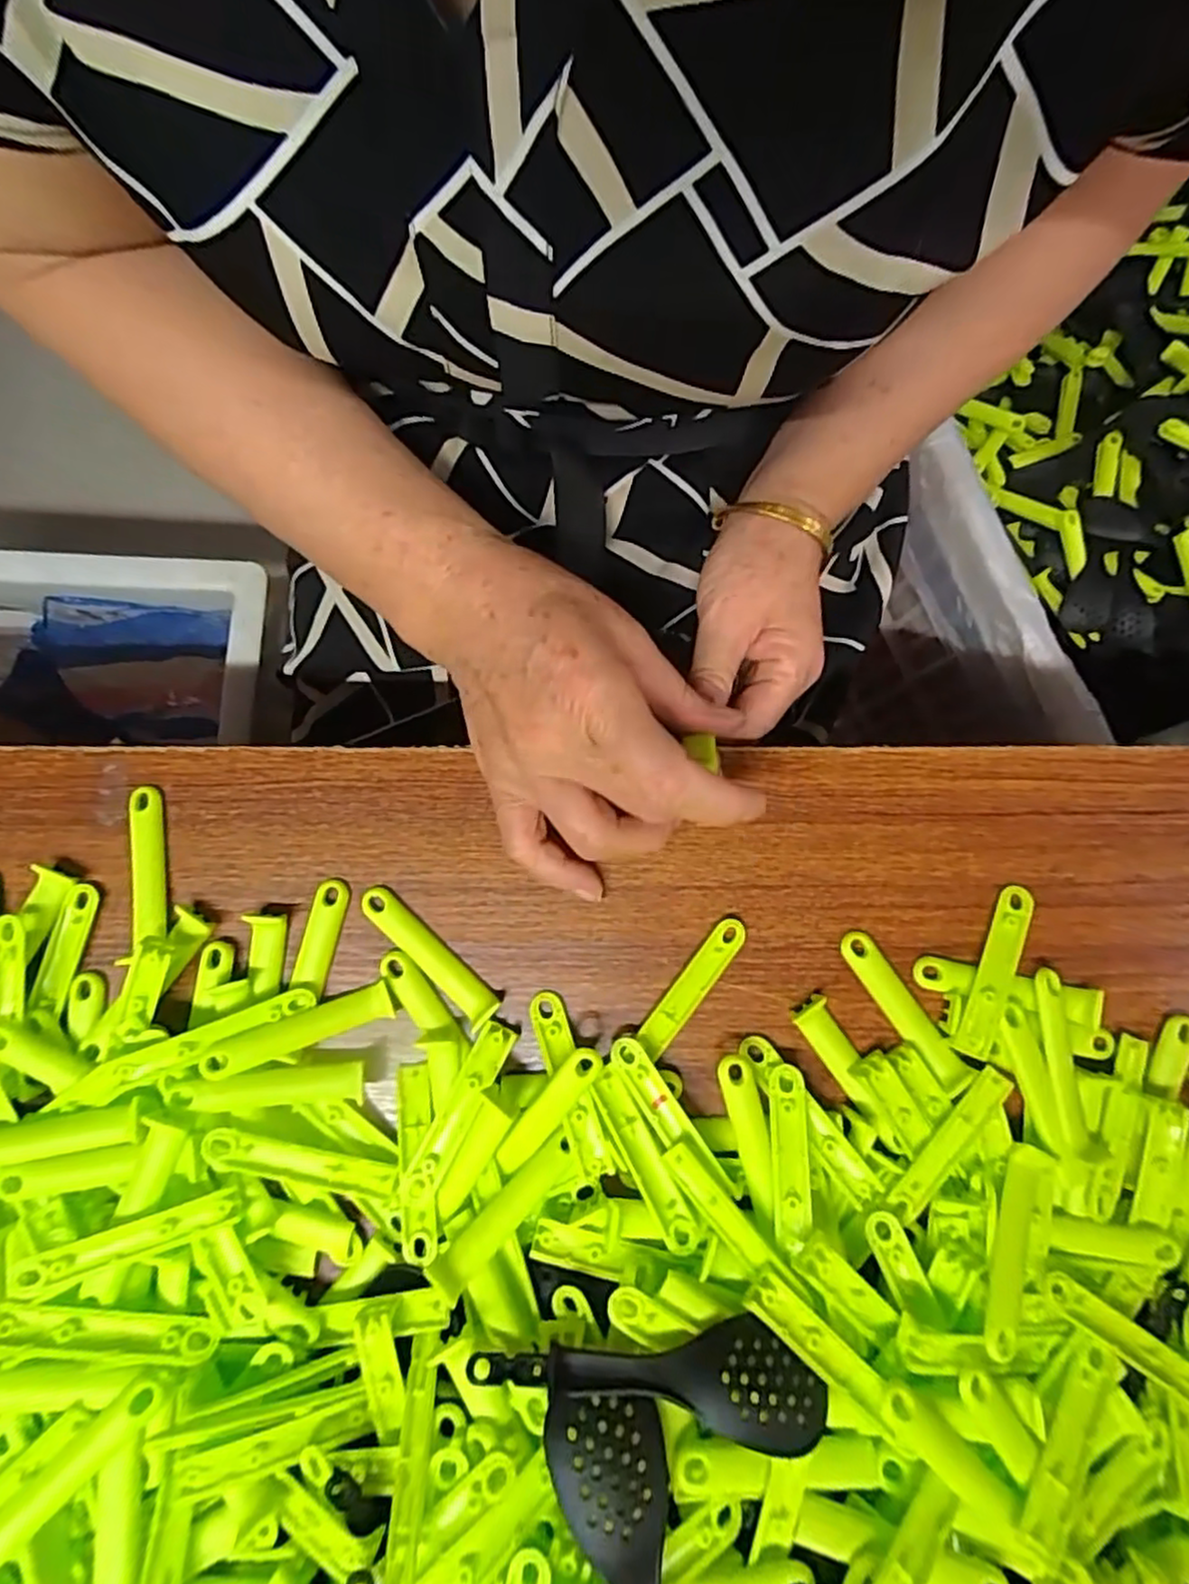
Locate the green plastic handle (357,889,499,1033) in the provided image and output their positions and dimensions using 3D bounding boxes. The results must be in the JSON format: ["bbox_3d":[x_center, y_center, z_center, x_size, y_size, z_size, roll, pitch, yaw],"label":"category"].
[{"bbox_3d":[-0.073,0.071,0.303,0.075,0.005,0.014,44,80,8],"label":"green plastic handle"}]

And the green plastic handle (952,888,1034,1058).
[{"bbox_3d":[0.174,0.077,0.303,0.015,0.006,0.075,24,78,4],"label":"green plastic handle"}]

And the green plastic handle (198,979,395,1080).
[{"bbox_3d":[-0.122,0.099,0.291,0.074,0.013,0.016,-19,78,-6],"label":"green plastic handle"}]

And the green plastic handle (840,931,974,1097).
[{"bbox_3d":[0.134,0.094,0.304,0.016,0.005,0.074,-35,81,-9],"label":"green plastic handle"}]

